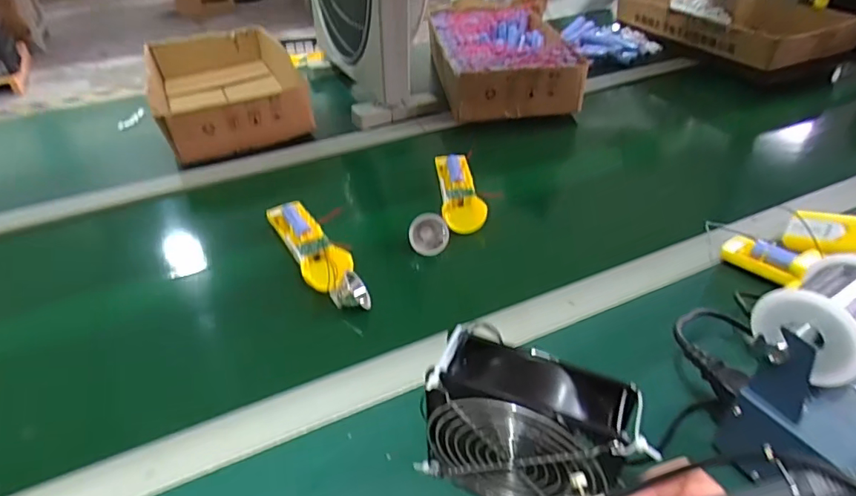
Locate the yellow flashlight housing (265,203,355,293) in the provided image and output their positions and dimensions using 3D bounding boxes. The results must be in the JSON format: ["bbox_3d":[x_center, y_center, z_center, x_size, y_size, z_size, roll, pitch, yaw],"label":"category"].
[{"bbox_3d":[-0.135,-0.008,0.599,0.051,0.023,0.169,-22,43,-21],"label":"yellow flashlight housing"}]

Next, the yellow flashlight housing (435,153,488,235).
[{"bbox_3d":[0.042,-0.077,0.679,0.052,0.022,0.161,-3,38,-1],"label":"yellow flashlight housing"}]

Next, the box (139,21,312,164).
[{"bbox_3d":[-0.356,-0.282,0.924,0.217,0.087,0.388,-17,41,-18],"label":"box"}]

